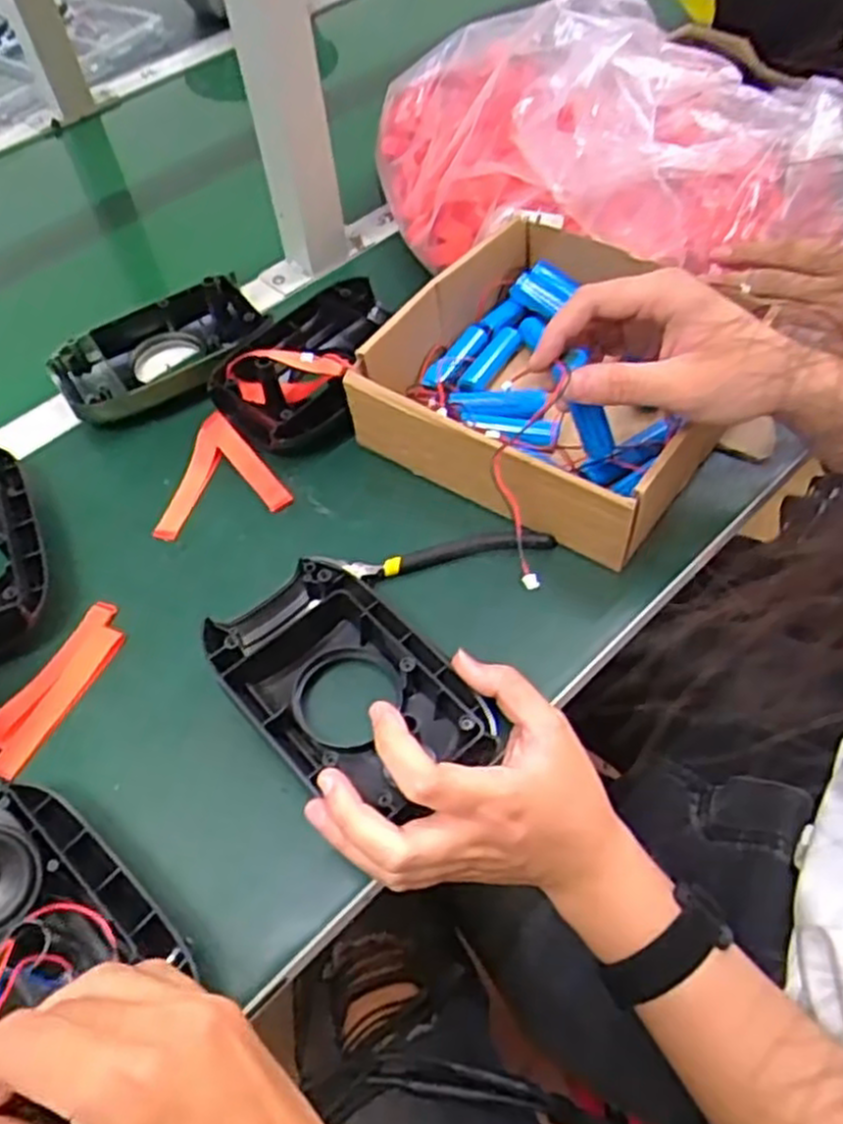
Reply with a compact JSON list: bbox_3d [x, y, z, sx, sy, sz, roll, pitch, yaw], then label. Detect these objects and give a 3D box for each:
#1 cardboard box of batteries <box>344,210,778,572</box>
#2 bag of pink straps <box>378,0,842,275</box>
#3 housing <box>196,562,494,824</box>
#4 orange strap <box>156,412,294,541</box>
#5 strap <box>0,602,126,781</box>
[{"bbox_3d":[0.092,-0.131,0.527,0.207,0.077,0.212,29,62,23],"label":"cardboard box of batteries"},{"bbox_3d":[0.144,-0.344,0.604,0.355,0.125,0.242,-2,56,4],"label":"bag of pink straps"},{"bbox_3d":[-0.039,0.068,0.419,0.099,0.040,0.152,-39,61,-20],"label":"housing"},{"bbox_3d":[-0.146,-0.059,0.536,0.088,0.018,0.088,-22,56,-11],"label":"orange strap"},{"bbox_3d":[-0.214,0.072,0.459,0.036,0.006,0.110,21,59,18],"label":"strap"}]

